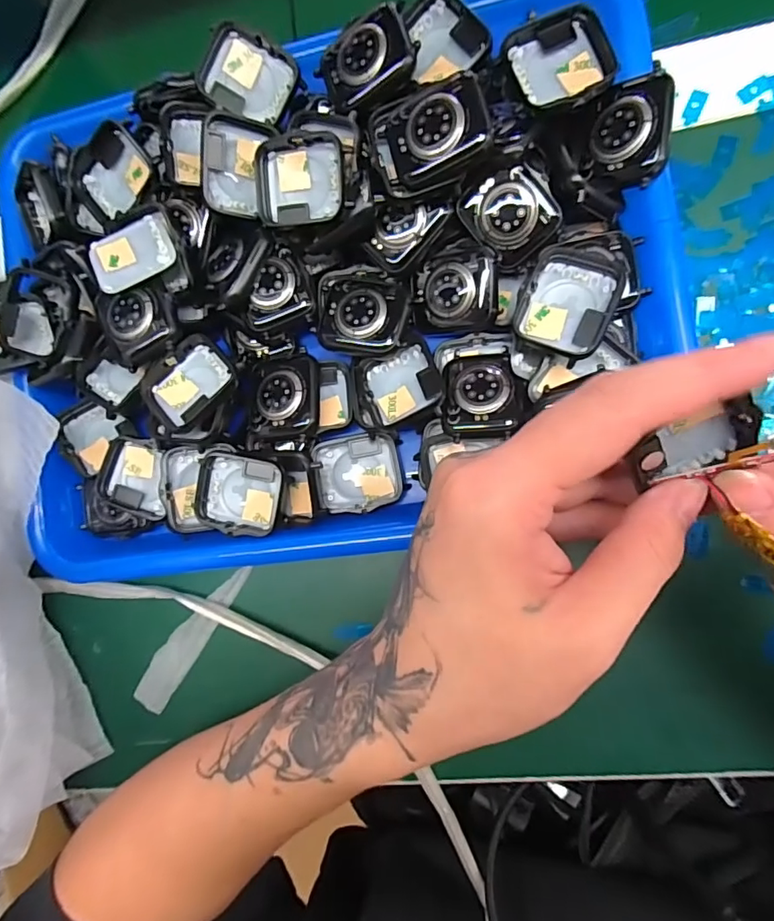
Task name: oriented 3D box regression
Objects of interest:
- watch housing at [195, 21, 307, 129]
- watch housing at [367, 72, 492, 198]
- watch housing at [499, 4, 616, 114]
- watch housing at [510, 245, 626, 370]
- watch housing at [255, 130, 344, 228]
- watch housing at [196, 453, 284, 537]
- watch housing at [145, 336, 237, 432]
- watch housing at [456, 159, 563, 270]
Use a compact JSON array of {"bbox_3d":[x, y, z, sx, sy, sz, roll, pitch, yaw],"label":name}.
[{"bbox_3d":[-0.066,-0.183,0.245,0.044,0.010,0.034,21,98,-14],"label":"watch housing"},{"bbox_3d":[0.018,-0.138,0.218,0.050,0.013,0.038,-8,93,28],"label":"watch housing"},{"bbox_3d":[0.074,-0.170,0.218,0.044,0.012,0.040,-19,85,8],"label":"watch housing"},{"bbox_3d":[0.078,-0.070,0.220,0.037,0.009,0.051,17,90,10],"label":"watch housing"},{"bbox_3d":[-0.039,-0.128,0.234,0.042,0.011,0.037,8,109,18],"label":"watch housing"},{"bbox_3d":[-0.071,0.017,0.252,0.042,0.011,0.037,7,89,10],"label":"watch housing"},{"bbox_3d":[-0.095,-0.038,0.246,0.041,0.011,0.032,-43,82,5],"label":"watch housing"},{"bbox_3d":[0.055,-0.111,0.228,0.036,0.011,0.040,-28,101,21],"label":"watch housing"}]

